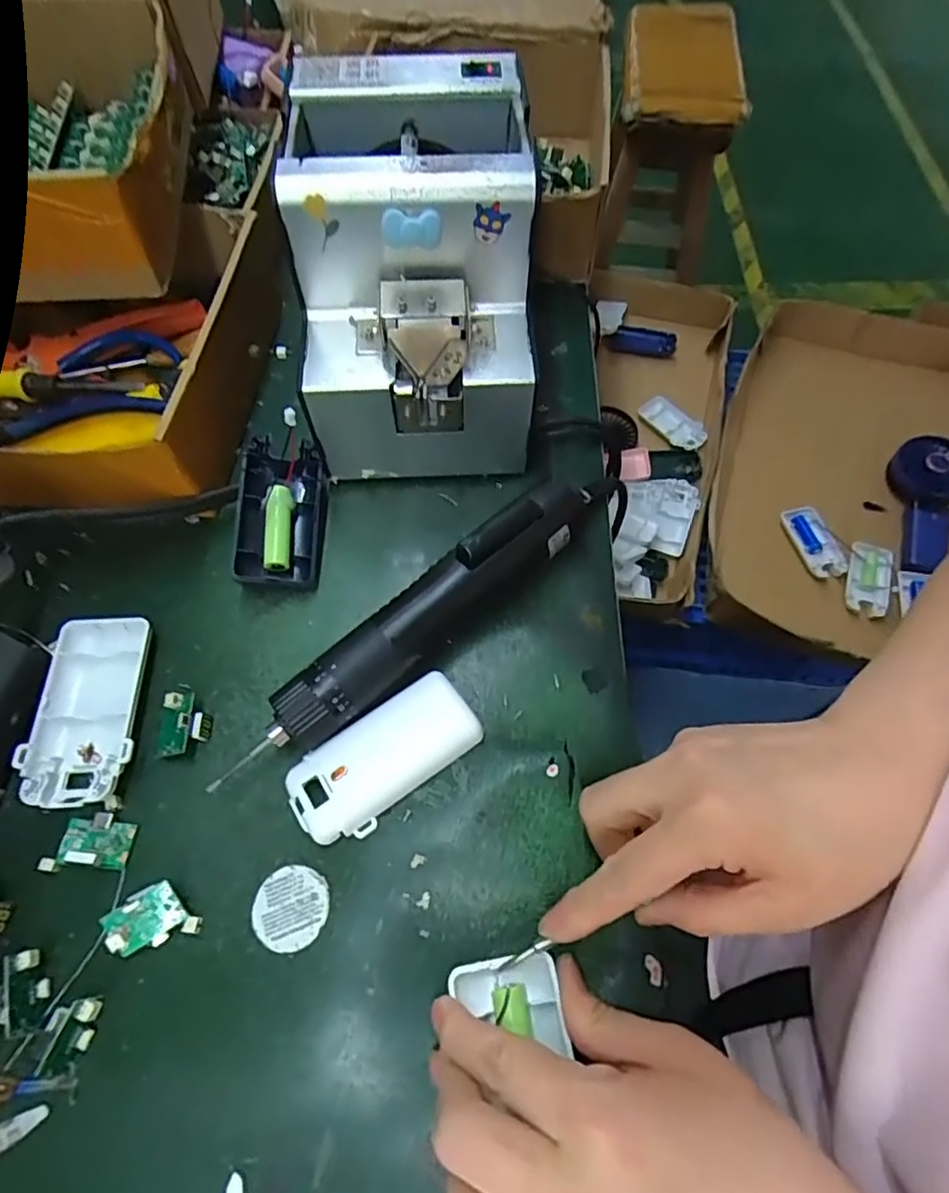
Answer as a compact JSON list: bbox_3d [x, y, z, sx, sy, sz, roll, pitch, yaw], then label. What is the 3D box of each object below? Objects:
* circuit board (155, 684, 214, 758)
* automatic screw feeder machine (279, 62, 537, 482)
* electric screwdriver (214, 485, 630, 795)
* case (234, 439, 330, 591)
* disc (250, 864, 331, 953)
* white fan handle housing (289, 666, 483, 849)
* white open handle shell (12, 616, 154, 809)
[{"bbox_3d":[-0.147,0.062,0.302,0.024,0.015,0.037,1,63,2],"label":"circuit board"},{"bbox_3d":[-0.033,-0.179,0.345,0.119,0.145,0.166,-4,63,-1],"label":"automatic screw feeder machine"},{"bbox_3d":[-0.007,-0.005,0.318,0.273,0.045,0.034,-39,69,-17],"label":"electric screwdriver"},{"bbox_3d":[-0.111,-0.047,0.348,0.045,0.028,0.088,-1,63,1],"label":"case"},{"bbox_3d":[-0.083,0.139,0.267,0.033,0.004,0.033,0,63,1],"label":"disc"},{"bbox_3d":[-0.044,0.078,0.291,0.092,0.017,0.044,-33,67,-15],"label":"white fan handle housing"},{"bbox_3d":[-0.193,0.056,0.302,0.049,0.015,0.094,-3,63,-1],"label":"white open handle shell"}]

